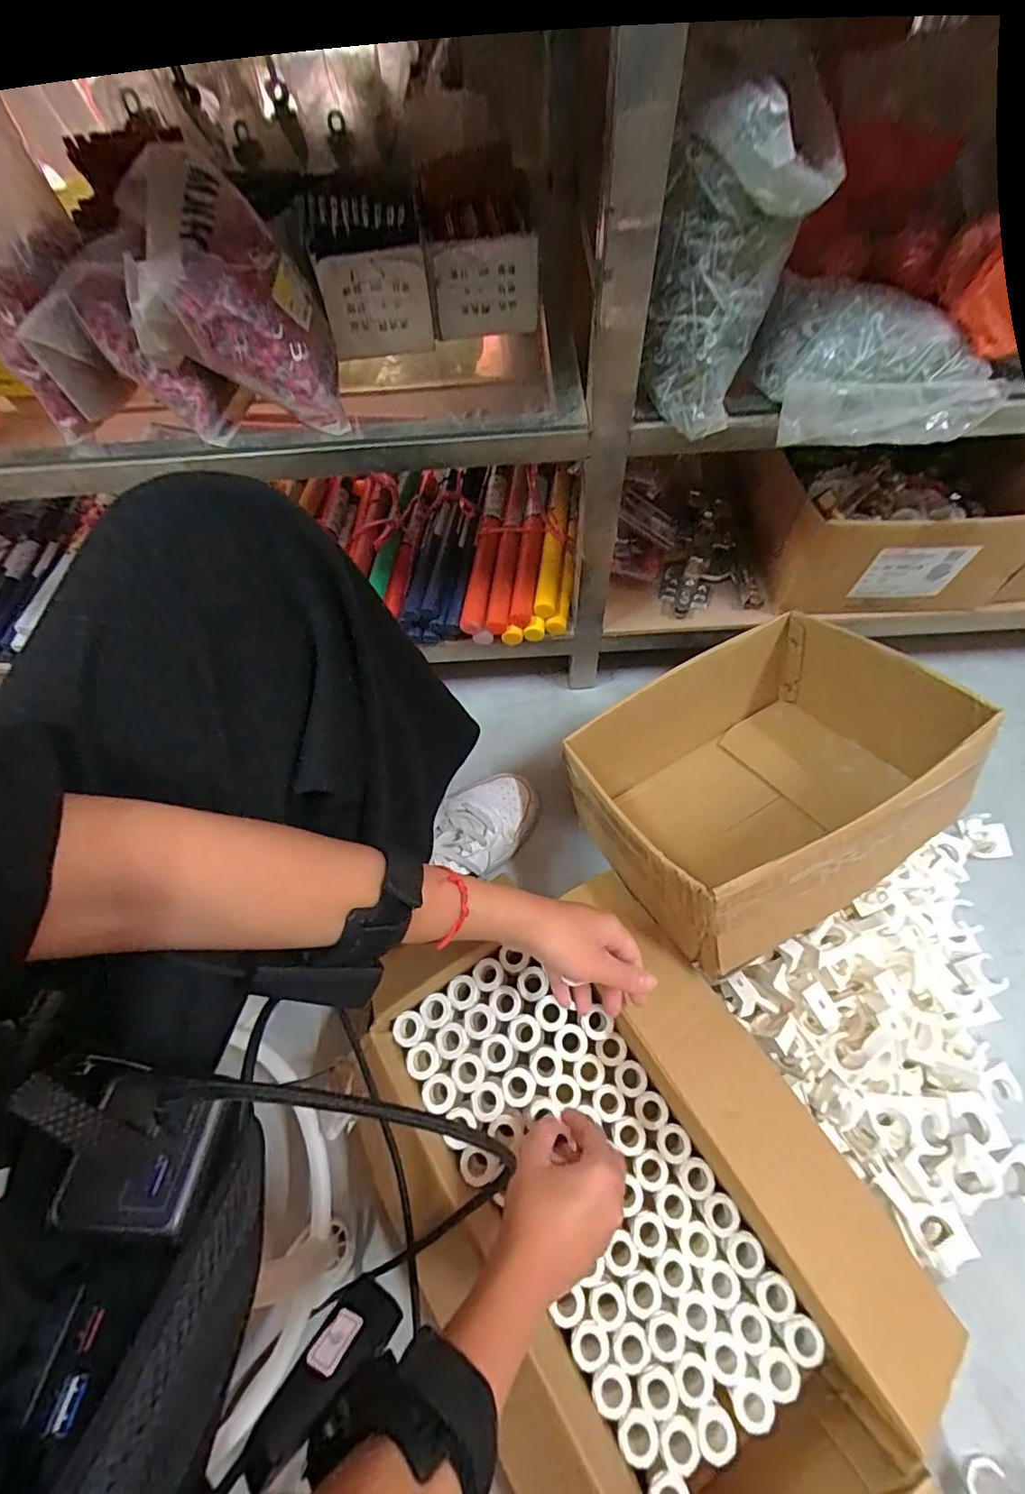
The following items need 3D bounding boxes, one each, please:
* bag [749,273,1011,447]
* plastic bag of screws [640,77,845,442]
[{"bbox_3d":[0.251,-0.272,0.381,0.162,0.058,0.107,-9,62,-1],"label":"bag"},{"bbox_3d":[0.130,-0.279,0.327,0.068,0.152,0.070,34,69,19],"label":"plastic bag of screws"}]

